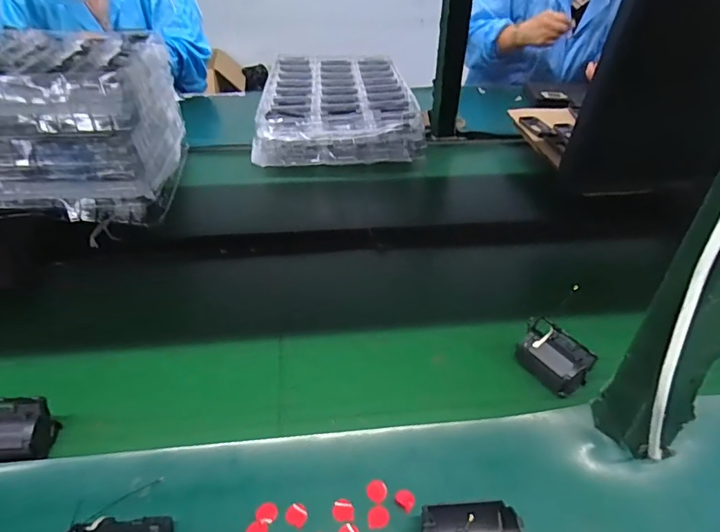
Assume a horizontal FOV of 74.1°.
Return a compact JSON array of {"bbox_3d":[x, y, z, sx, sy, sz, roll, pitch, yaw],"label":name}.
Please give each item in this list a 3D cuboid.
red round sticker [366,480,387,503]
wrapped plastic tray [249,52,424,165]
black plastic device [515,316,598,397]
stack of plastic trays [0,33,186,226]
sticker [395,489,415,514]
[{"bbox_3d":[0.014,0.185,0.392,0.016,0.004,0.018,-6,40,-11],"label":"red round sticker"},{"bbox_3d":[-0.056,-0.358,1.018,0.309,0.081,0.454,-2,39,-5],"label":"wrapped plastic tray"},{"bbox_3d":[0.201,0.094,0.497,0.041,0.043,0.070,-24,46,-29],"label":"black plastic device"},{"bbox_3d":[-0.548,-0.213,0.701,0.499,0.185,0.309,-2,39,-6],"label":"stack of plastic trays"},{"bbox_3d":[0.037,0.189,0.388,0.017,0.004,0.015,30,46,30],"label":"sticker"}]

